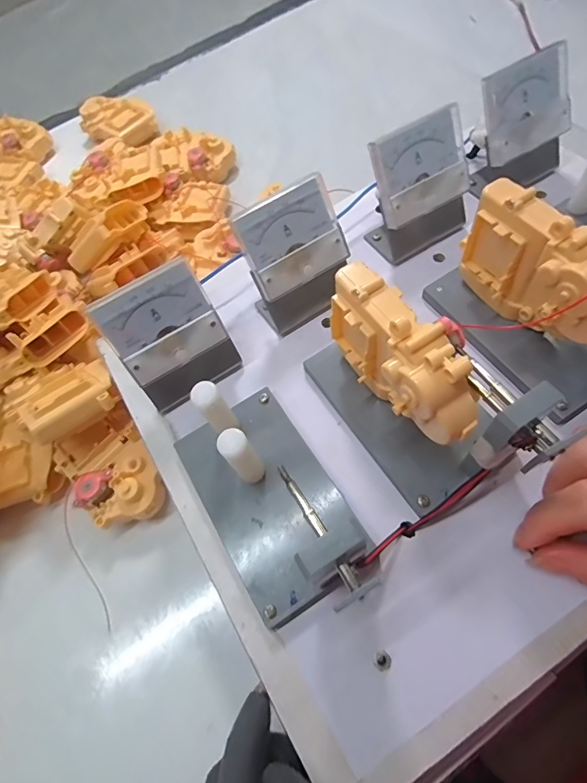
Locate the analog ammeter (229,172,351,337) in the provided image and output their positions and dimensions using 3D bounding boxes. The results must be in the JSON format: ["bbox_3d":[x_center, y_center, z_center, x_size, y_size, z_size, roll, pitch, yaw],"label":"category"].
[{"bbox_3d":[0.003,-0.085,0.287,0.066,0.079,0.049,-29,64,-9],"label":"analog ammeter"}]

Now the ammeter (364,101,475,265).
[{"bbox_3d":[0.088,-0.138,0.299,0.069,0.074,0.045,-25,64,-7],"label":"ammeter"}]

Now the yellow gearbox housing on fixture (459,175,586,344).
[{"bbox_3d":[0.136,-0.065,0.244,0.033,0.079,0.097,-34,64,-8],"label":"yellow gearbox housing on fixture"}]

